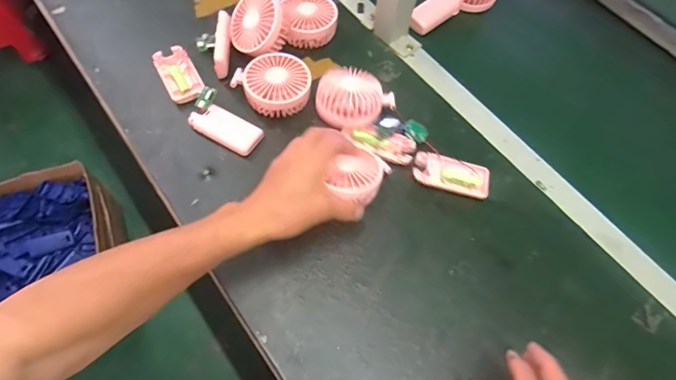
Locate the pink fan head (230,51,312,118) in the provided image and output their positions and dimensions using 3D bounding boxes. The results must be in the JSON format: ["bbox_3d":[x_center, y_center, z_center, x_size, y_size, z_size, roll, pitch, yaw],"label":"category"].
[{"bbox_3d":[-0.085,-0.142,0.574,0.089,0.046,0.095,-37,70,-20],"label":"pink fan head"}]

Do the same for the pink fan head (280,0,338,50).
[{"bbox_3d":[-0.041,-0.257,0.640,0.078,0.048,0.080,-11,63,-10],"label":"pink fan head"}]

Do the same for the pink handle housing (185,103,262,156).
[{"bbox_3d":[-0.145,-0.079,0.544,0.093,0.010,0.043,28,80,12],"label":"pink handle housing"}]

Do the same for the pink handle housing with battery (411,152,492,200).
[{"bbox_3d":[0.145,-0.018,0.544,0.097,0.014,0.046,15,62,4],"label":"pink handle housing with battery"}]

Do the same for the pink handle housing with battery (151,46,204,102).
[{"bbox_3d":[-0.219,-0.158,0.586,0.046,0.016,0.095,-24,66,-15],"label":"pink handle housing with battery"}]

